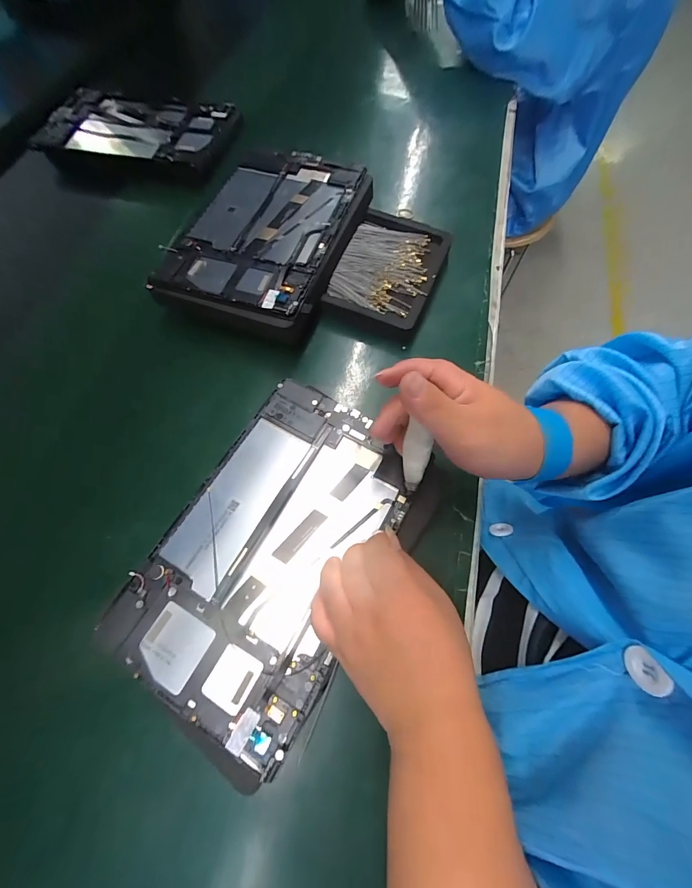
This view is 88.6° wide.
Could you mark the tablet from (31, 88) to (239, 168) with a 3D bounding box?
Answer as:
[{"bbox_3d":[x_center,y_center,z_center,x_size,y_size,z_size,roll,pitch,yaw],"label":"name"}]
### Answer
[{"bbox_3d":[-0.289,-0.445,0.495,0.259,0.017,0.148,11,67,4],"label":"tablet"}]

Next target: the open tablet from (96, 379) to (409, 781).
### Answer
[{"bbox_3d":[-0.051,0.069,0.263,0.147,0.010,0.233,27,69,11],"label":"open tablet"}]

